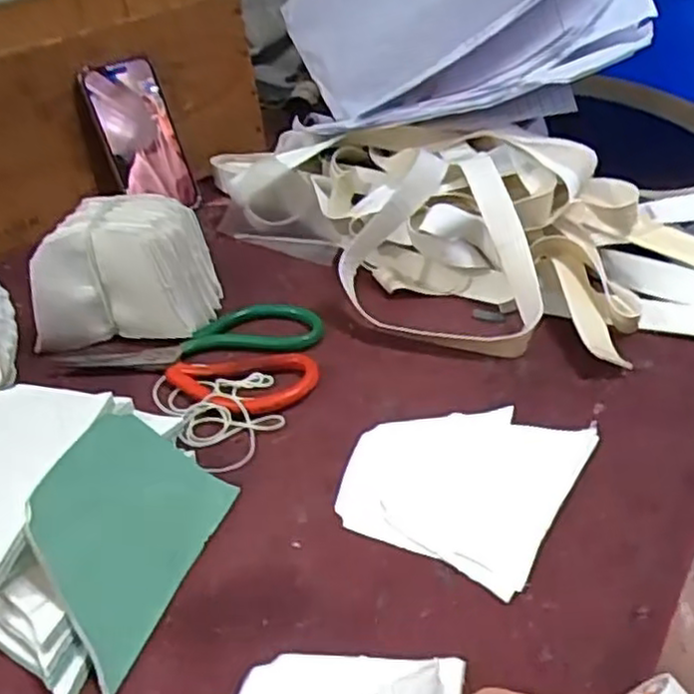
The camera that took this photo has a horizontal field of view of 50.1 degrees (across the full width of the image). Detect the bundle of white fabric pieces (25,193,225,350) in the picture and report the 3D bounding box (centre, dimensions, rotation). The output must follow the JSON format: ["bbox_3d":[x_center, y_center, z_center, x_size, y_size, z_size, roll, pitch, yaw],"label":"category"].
[{"bbox_3d":[-0.165,-0.055,0.546,0.124,0.088,0.074,-4,36,3],"label":"bundle of white fabric pieces"}]

